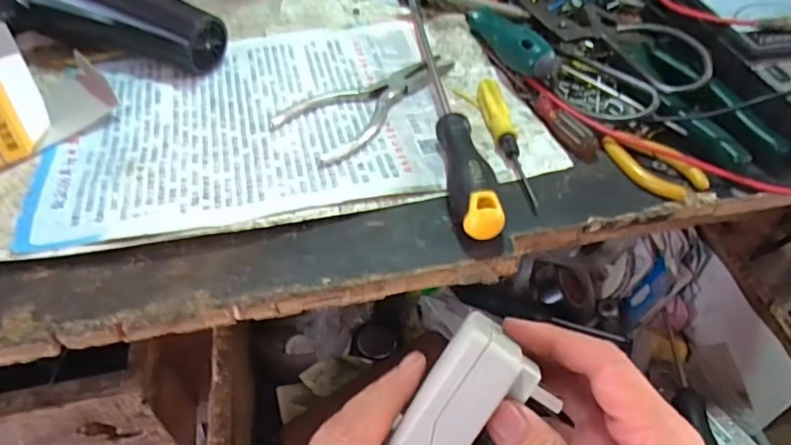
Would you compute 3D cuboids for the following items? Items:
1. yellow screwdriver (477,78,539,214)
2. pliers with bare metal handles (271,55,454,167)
[{"bbox_3d":[0.074,-0.055,0.364,0.016,0.013,0.120,-3,47,-6],"label":"yellow screwdriver"},{"bbox_3d":[-0.016,-0.094,0.405,0.068,0.012,0.149,37,55,27],"label":"pliers with bare metal handles"}]

